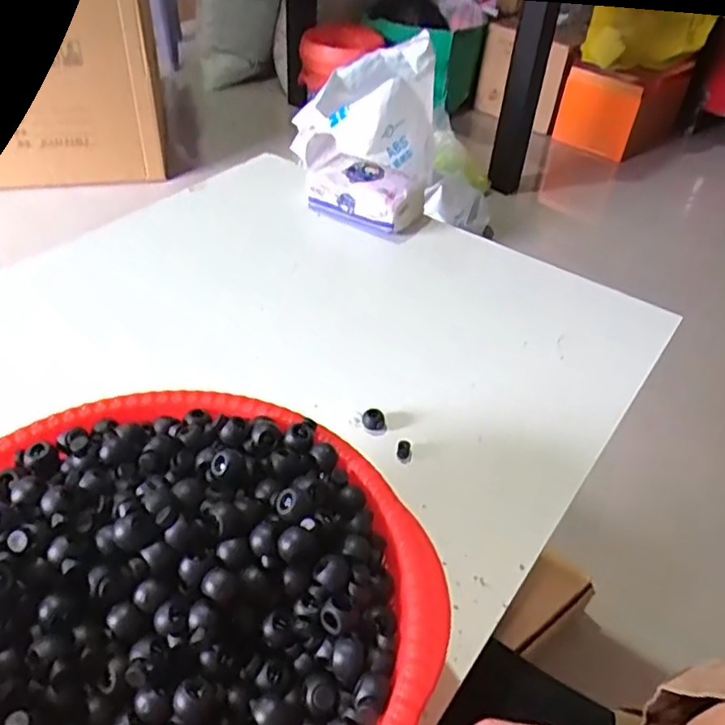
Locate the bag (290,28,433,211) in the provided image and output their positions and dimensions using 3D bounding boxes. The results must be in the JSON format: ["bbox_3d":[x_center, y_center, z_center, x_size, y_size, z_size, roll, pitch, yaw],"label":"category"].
[{"bbox_3d":[0.013,-0.570,1.431,0.323,0.218,0.246,4,41,-1],"label":"bag"}]

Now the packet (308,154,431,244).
[{"bbox_3d":[0.003,-0.178,0.673,0.125,0.048,0.057,26,45,22],"label":"packet"}]

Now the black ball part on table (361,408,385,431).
[{"bbox_3d":[0.008,0.041,0.454,0.016,0.012,0.012,11,41,6],"label":"black ball part on table"}]

